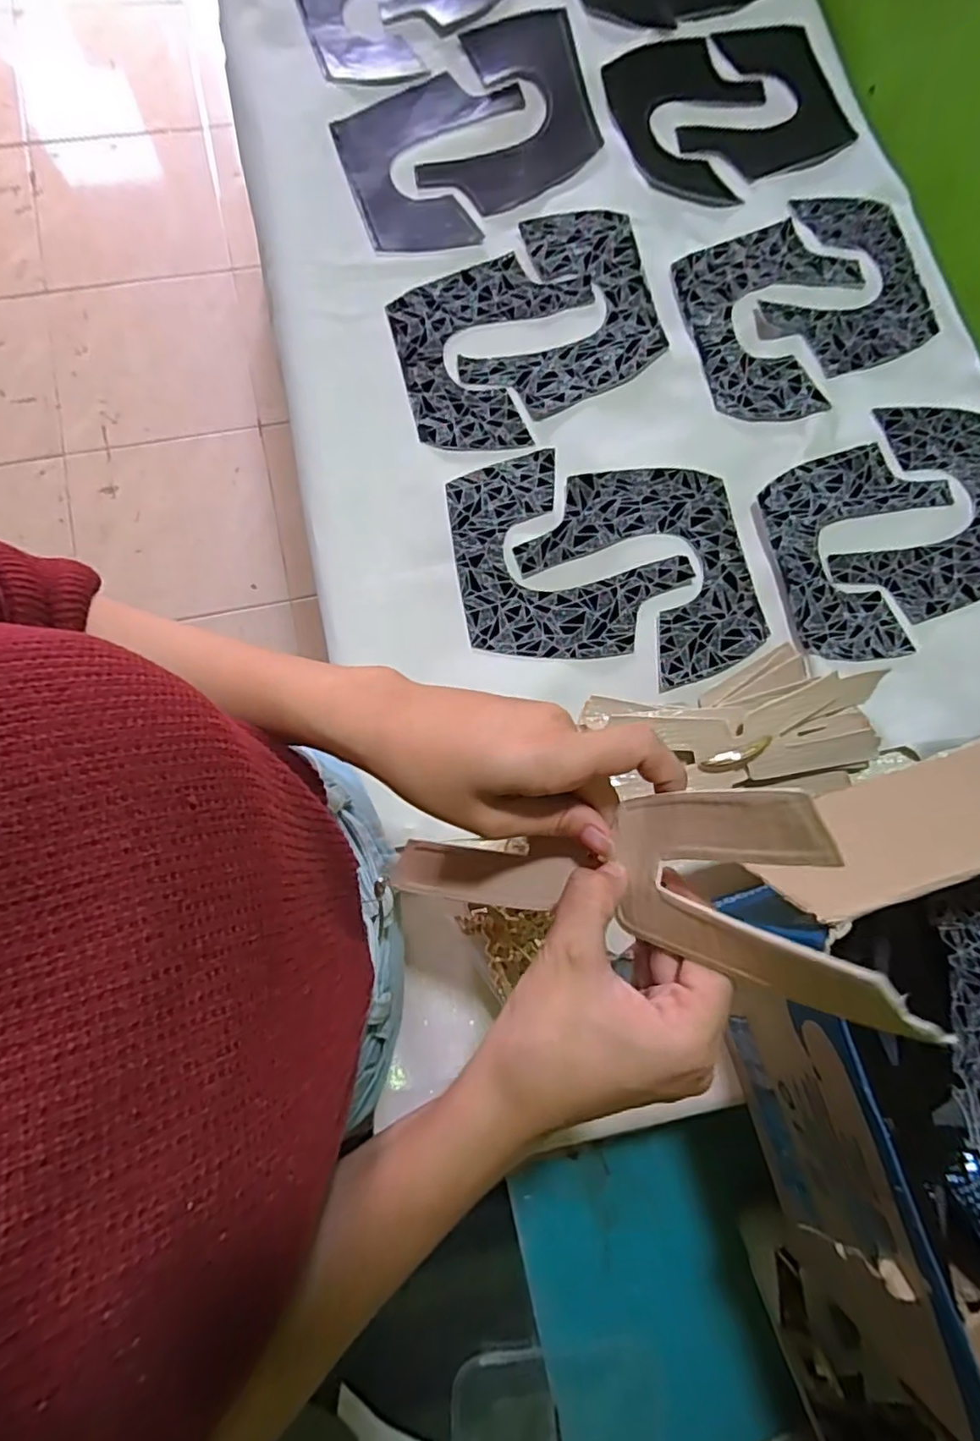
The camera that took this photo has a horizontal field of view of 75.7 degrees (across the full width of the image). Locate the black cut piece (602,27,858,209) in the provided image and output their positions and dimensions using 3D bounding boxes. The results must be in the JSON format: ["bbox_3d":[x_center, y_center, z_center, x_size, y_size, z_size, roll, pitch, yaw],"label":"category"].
[{"bbox_3d":[0.236,-0.599,0.623,0.247,0.013,0.178,-27,84,-9],"label":"black cut piece"}]

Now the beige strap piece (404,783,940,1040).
[{"bbox_3d":[0.041,0.070,0.264,0.023,0.226,0.072,11,75,-44],"label":"beige strap piece"}]

